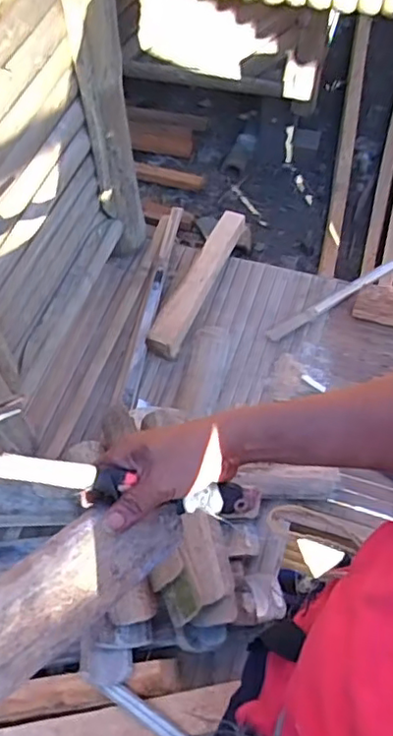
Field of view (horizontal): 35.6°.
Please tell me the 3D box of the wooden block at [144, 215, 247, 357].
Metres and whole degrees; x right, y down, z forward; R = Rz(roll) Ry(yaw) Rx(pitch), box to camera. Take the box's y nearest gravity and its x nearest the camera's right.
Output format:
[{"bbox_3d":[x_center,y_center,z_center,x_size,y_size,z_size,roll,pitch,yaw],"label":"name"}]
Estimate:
[{"bbox_3d":[0.008,-0.169,1.136,0.051,0.036,0.334,22,62,12],"label":"wooden block"}]

